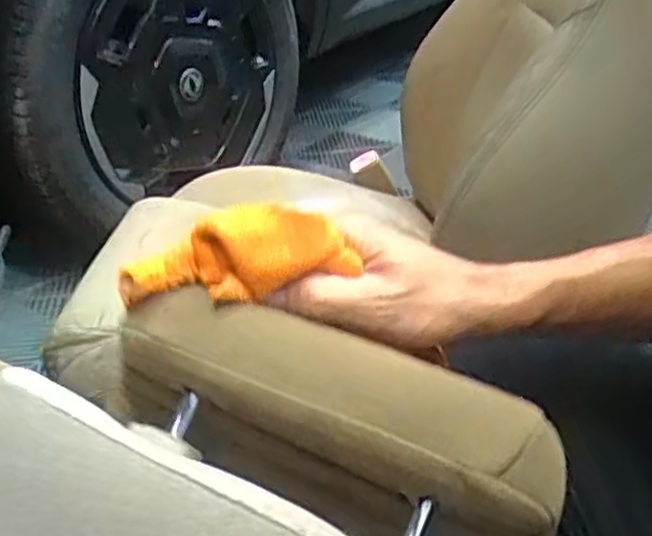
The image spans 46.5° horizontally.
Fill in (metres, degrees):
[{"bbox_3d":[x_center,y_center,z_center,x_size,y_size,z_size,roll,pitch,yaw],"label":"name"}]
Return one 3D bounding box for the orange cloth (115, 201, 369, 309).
[{"bbox_3d":[-0.047,-0.008,0.384,0.118,0.040,0.036,-10,32,-3],"label":"orange cloth"}]

